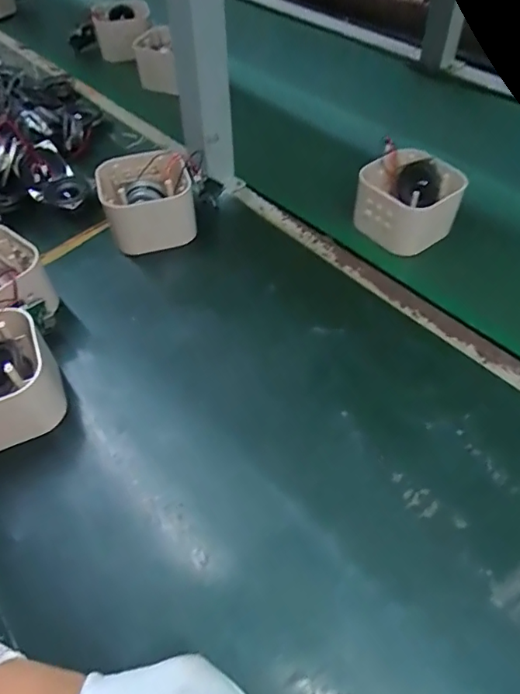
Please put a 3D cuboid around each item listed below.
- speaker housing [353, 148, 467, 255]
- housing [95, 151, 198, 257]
[{"bbox_3d":[0.149,-0.152,0.519,0.084,0.061,0.090,-32,57,-20],"label":"speaker housing"},{"bbox_3d":[-0.114,-0.146,0.523,0.088,0.069,0.083,-17,53,-10],"label":"housing"}]

